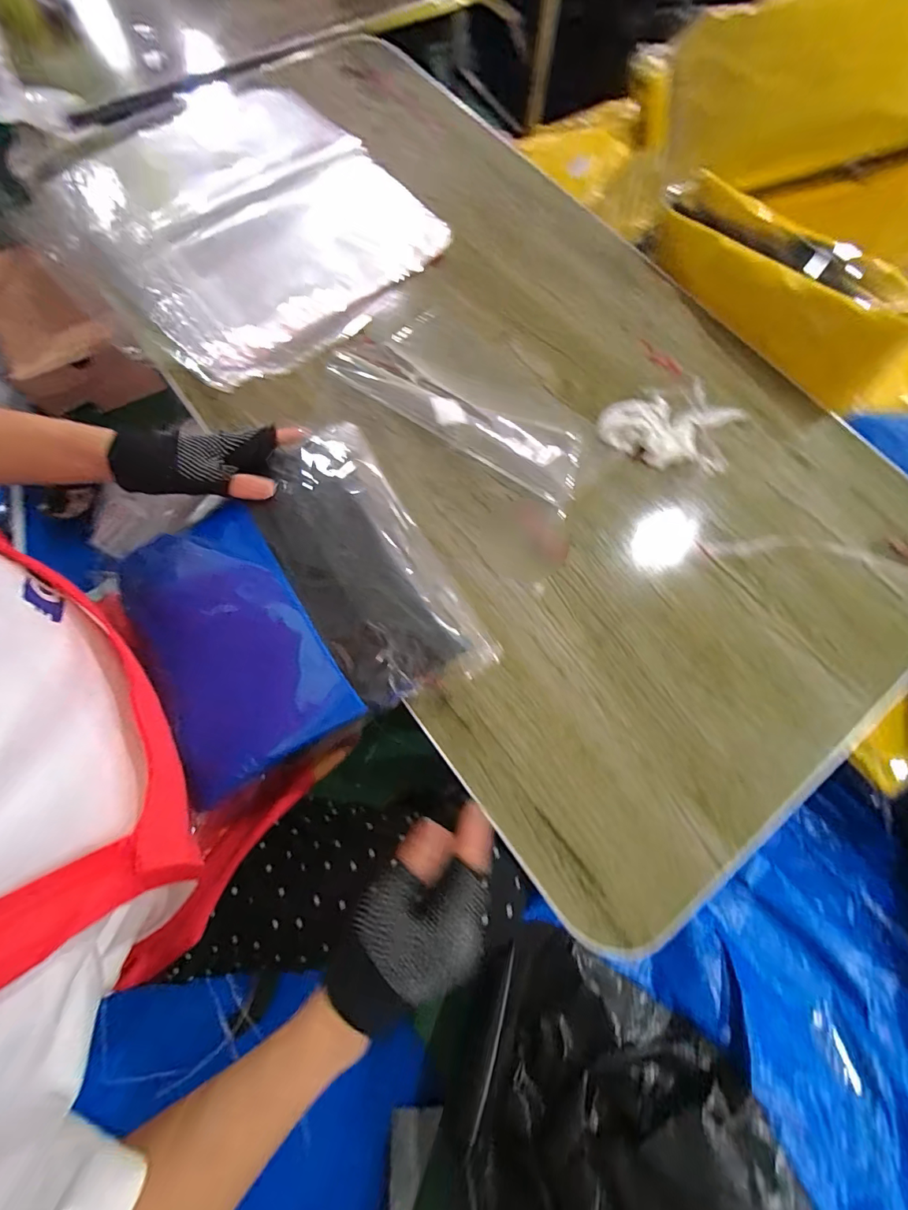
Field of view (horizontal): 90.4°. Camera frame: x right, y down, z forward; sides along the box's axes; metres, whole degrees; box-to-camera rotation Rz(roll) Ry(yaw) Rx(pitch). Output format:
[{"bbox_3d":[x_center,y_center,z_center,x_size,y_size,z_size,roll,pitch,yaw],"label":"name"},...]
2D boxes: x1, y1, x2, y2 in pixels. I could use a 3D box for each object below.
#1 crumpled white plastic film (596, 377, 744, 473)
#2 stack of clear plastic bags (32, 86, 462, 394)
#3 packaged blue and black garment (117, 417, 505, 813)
[{"bbox_3d":[0.247,-0.209,0.510,0.138,0.014,0.128,29,73,8],"label":"crumpled white plastic film"},{"bbox_3d":[-0.288,-0.525,0.595,0.515,0.023,0.414,41,75,11],"label":"stack of clear plastic bags"},{"bbox_3d":[-0.141,0.001,0.382,0.256,0.055,0.240,-27,75,-10],"label":"packaged blue and black garment"}]

